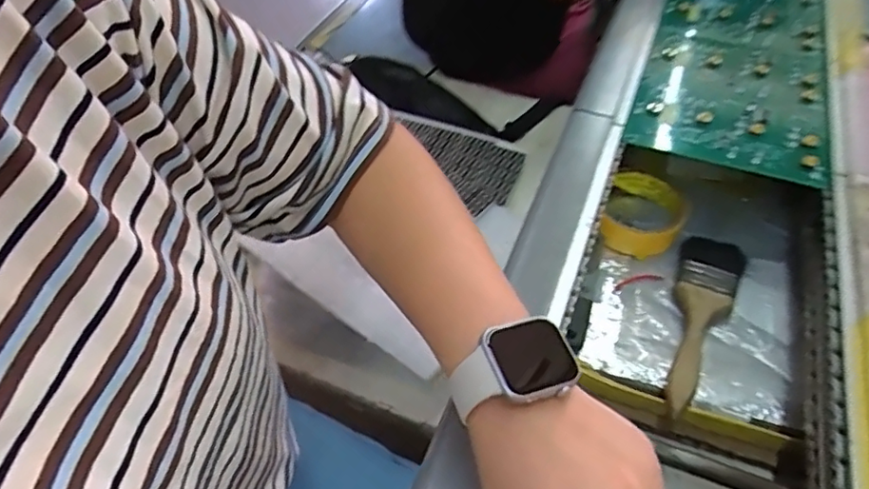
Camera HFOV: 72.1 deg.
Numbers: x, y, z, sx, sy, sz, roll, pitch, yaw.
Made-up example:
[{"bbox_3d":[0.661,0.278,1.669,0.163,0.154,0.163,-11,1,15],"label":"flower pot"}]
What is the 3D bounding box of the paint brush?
[{"bbox_3d":[0.219,0.059,0.488,0.047,0.018,0.179,18,51,15],"label":"paint brush"}]

